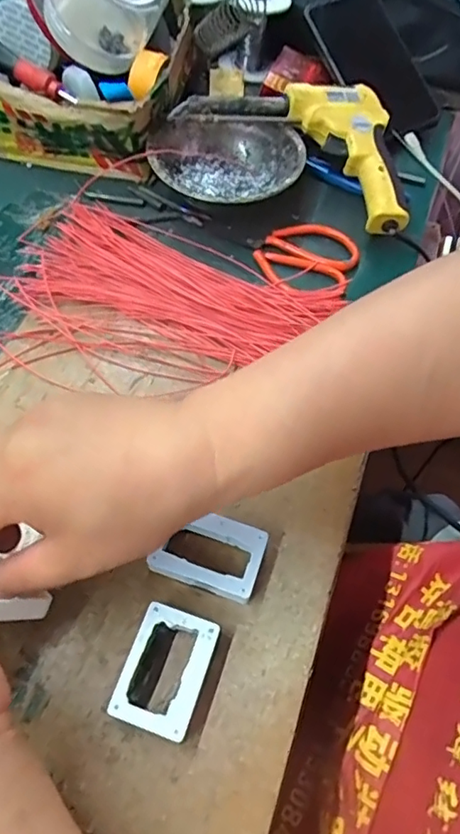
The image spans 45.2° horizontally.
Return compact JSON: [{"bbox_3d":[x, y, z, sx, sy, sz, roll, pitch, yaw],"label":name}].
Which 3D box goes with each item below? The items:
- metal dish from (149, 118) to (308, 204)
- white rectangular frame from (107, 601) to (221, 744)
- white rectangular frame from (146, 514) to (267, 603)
[{"bbox_3d":[-0.003,-0.214,0.472,0.125,0.038,0.113,14,60,6],"label":"metal dish"},{"bbox_3d":[-0.032,0.130,0.284,0.040,0.017,0.056,18,61,8],"label":"white rectangular frame"},{"bbox_3d":[-0.011,0.078,0.315,0.058,0.017,0.042,17,61,8],"label":"white rectangular frame"}]

